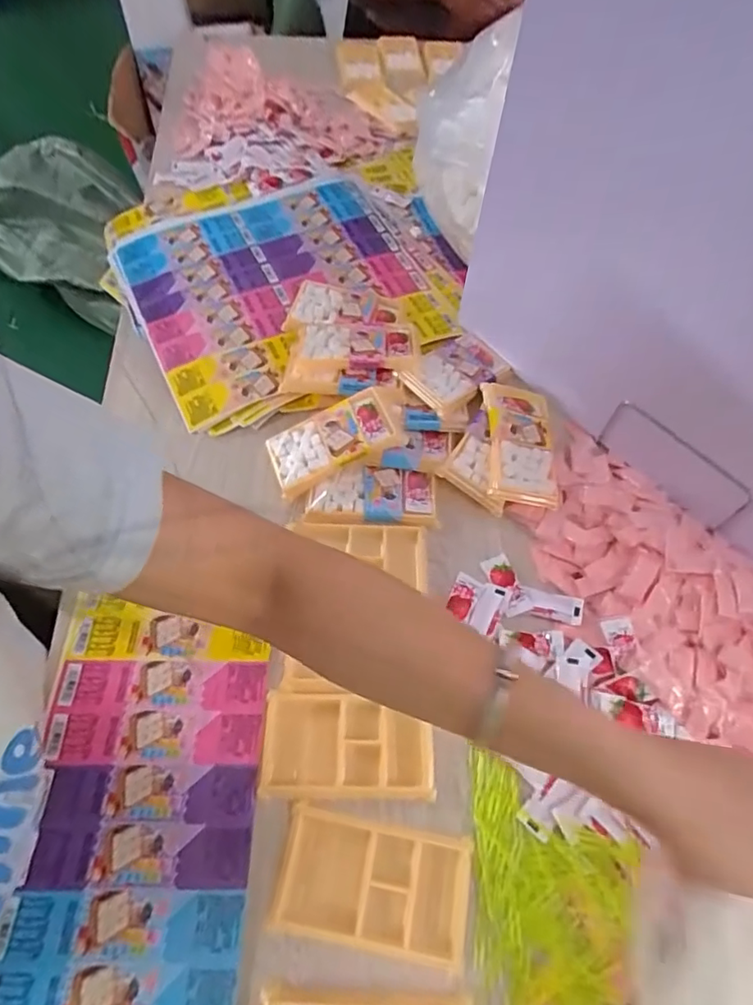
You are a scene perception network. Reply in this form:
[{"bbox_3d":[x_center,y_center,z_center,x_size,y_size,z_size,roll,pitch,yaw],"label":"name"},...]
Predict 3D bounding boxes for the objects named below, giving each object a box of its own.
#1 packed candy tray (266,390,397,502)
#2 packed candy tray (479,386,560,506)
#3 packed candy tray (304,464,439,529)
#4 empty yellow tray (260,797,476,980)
[{"bbox_3d":[-0.046,-0.062,0.537,0.125,0.012,0.066,-27,62,5],"label":"packed candy tray"},{"bbox_3d":[0.146,-0.062,0.550,0.071,0.020,0.131,10,64,-14],"label":"packed candy tray"},{"bbox_3d":[-0.005,-0.006,0.532,0.122,0.020,0.065,0,60,0],"label":"packed candy tray"},{"bbox_3d":[-0.002,0.270,0.382,0.132,0.011,0.076,10,60,6],"label":"empty yellow tray"}]

